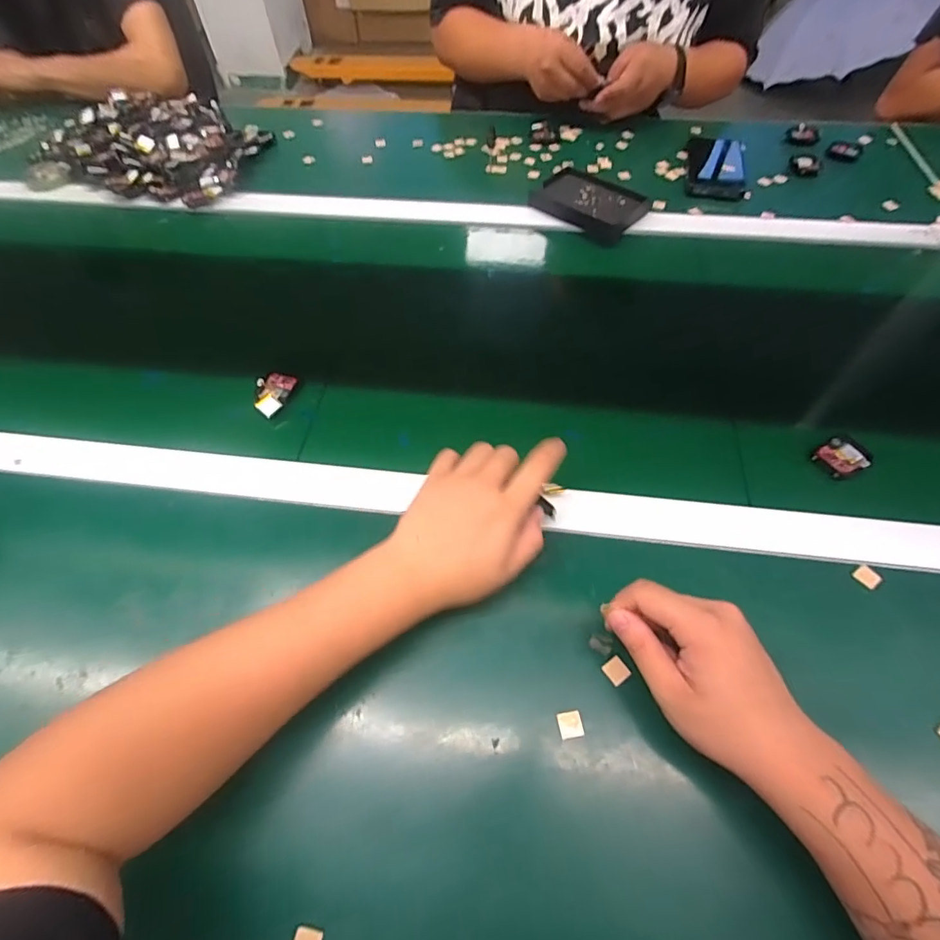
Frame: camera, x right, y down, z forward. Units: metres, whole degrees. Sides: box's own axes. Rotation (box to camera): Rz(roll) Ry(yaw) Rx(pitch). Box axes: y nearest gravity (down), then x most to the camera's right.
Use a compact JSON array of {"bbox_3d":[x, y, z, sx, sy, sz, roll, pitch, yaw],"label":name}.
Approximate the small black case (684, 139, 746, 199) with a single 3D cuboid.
[{"bbox_3d":[0.360,-0.445,0.720,0.078,0.023,0.145,13,60,8],"label":"small black case"}]

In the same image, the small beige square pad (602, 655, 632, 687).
[{"bbox_3d":[0.106,0.145,0.354,0.015,0.005,0.016,-32,63,-17],"label":"small beige square pad"}]

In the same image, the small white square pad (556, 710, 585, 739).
[{"bbox_3d":[0.070,0.176,0.338,0.016,0.004,0.016,-17,64,8],"label":"small white square pad"}]

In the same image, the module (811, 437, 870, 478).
[{"bbox_3d":[0.335,-0.009,0.445,0.041,0.016,0.034,-29,63,-16],"label":"module"}]

